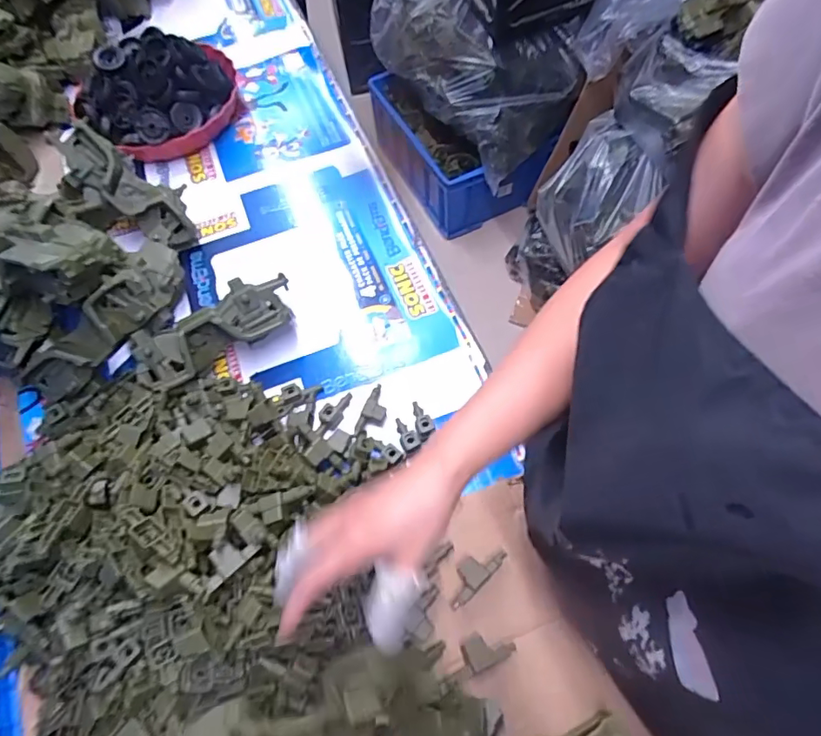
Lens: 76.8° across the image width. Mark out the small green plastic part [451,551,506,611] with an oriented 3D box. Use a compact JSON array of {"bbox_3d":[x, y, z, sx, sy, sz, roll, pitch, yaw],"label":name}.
[{"bbox_3d":[0.058,0.190,0.482,0.067,0.018,0.027,-41,68,-16],"label":"small green plastic part"}]

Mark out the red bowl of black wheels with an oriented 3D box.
[{"bbox_3d":[-0.367,-0.404,0.756,0.219,0.091,0.186,-36,67,-14],"label":"red bowl of black wheels"}]

